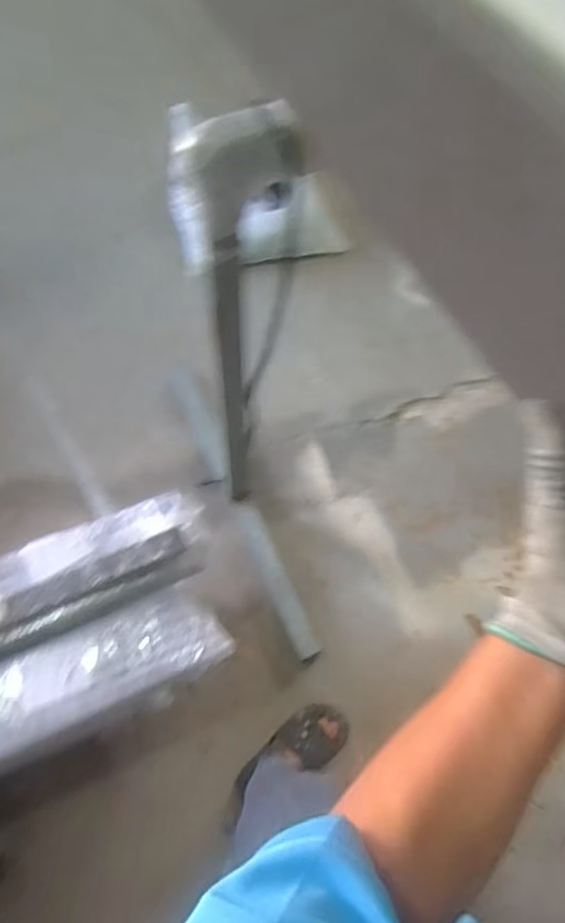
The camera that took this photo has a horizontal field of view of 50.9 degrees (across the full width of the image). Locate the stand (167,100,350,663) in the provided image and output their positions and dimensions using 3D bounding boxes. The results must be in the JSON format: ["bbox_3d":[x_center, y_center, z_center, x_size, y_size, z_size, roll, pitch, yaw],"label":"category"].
[{"bbox_3d":[-0.016,0.034,0.924,0.136,0.926,0.456,-9,65,-9],"label":"stand"}]

